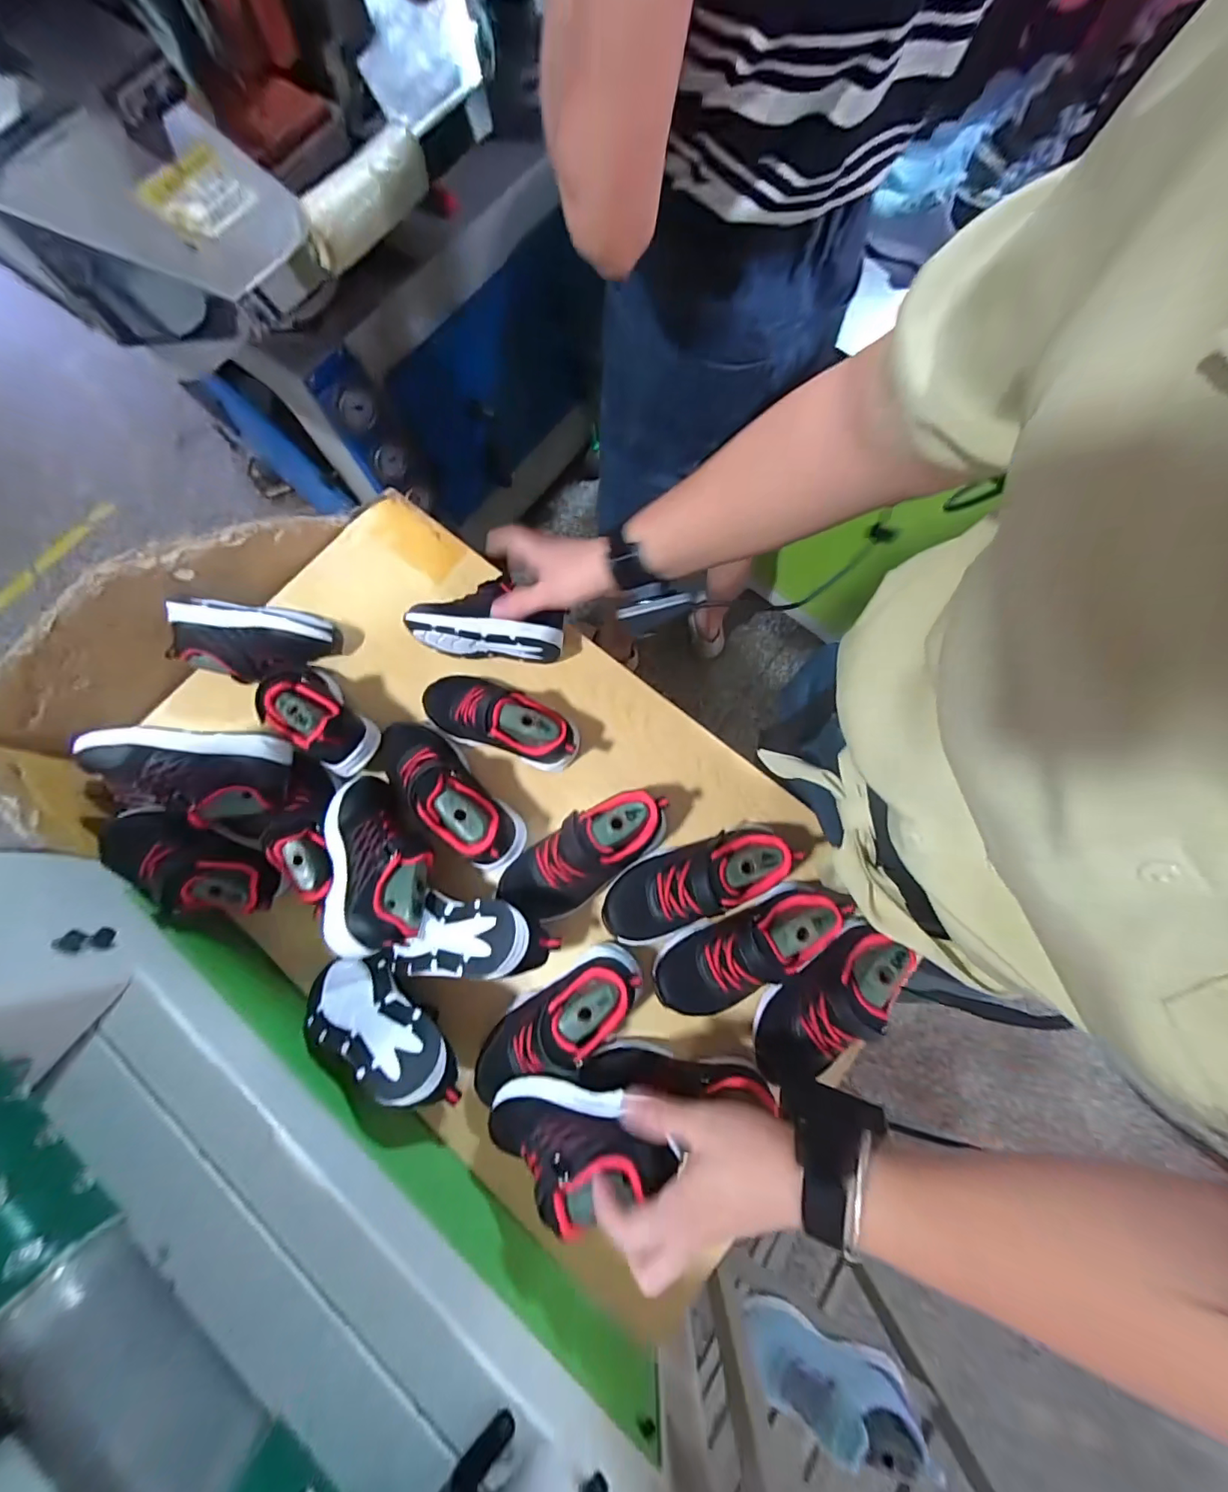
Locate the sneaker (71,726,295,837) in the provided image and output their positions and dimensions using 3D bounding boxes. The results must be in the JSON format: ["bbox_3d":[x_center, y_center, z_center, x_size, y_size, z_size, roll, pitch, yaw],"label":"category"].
[{"bbox_3d":[-0.399,0.031,0.489,0.169,0.066,0.097,5,86,-14],"label":"sneaker"}]

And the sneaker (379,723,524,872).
[{"bbox_3d":[-0.168,0.045,0.523,0.066,0.092,0.187,-42,79,-8],"label":"sneaker"}]

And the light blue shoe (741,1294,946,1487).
[{"bbox_3d":[0.216,0.643,0.517,0.187,0.083,0.063,25,78,7],"label":"light blue shoe"}]

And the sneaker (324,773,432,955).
[{"bbox_3d":[-0.222,0.104,0.489,0.098,0.063,0.167,-14,77,-2],"label":"sneaker"}]

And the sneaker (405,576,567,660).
[{"bbox_3d":[-0.135,-0.143,0.567,0.160,0.065,0.075,5,77,-3],"label":"sneaker"}]

